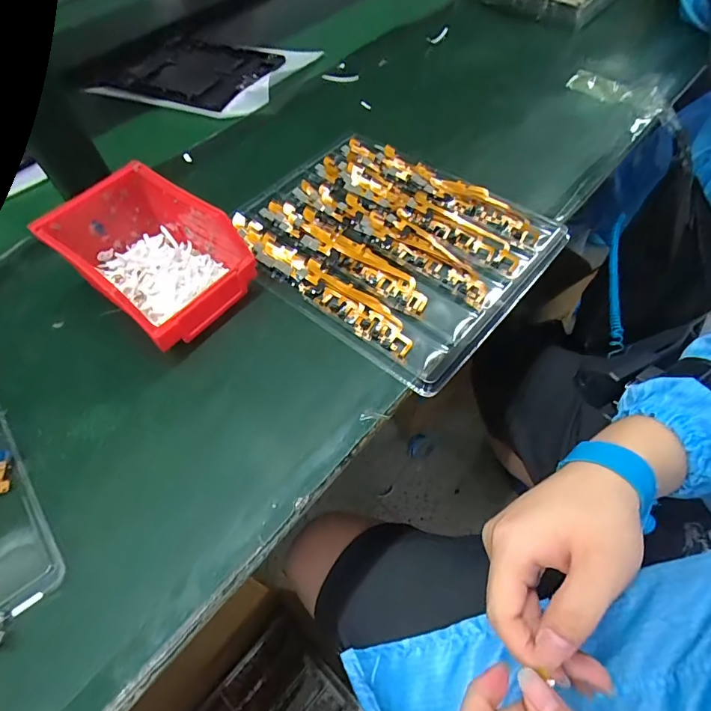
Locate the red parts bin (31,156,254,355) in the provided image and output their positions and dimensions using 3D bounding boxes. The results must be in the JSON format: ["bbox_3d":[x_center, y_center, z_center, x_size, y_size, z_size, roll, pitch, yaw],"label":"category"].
[{"bbox_3d":[-0.172,-0.083,0.374,0.145,0.071,0.102,33,66,22],"label":"red parts bin"}]

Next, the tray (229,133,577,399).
[{"bbox_3d":[0.023,-0.117,0.413,0.282,0.015,0.224,34,66,22],"label":"tray"}]

